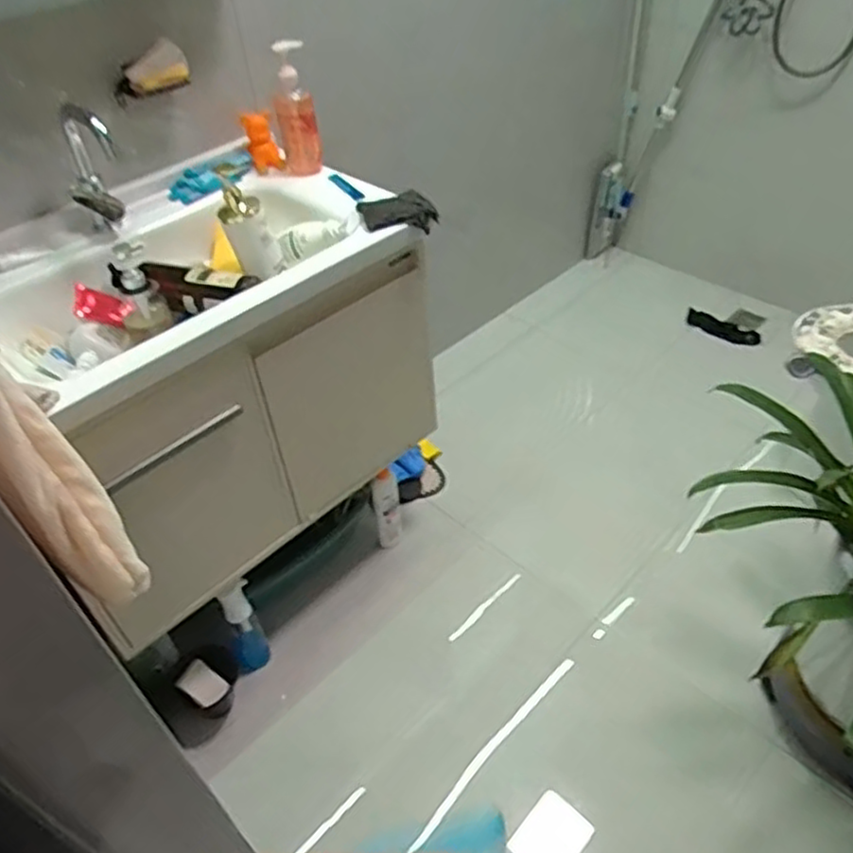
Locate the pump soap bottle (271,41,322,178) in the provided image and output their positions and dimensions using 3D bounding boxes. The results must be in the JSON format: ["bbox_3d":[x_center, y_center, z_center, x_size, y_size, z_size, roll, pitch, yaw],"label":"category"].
[{"bbox_3d":[-0.256,-0.607,1.358,0.084,0.249,0.101,-11,44,-5],"label":"pump soap bottle"}]

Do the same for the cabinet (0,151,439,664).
[{"bbox_3d":[-0.420,-0.130,1.334,0.747,0.539,0.522,-35,51,-27],"label":"cabinet"}]

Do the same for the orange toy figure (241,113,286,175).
[{"bbox_3d":[-0.336,-0.580,1.433,0.057,0.120,0.043,-22,12,-18],"label":"orange toy figure"}]

